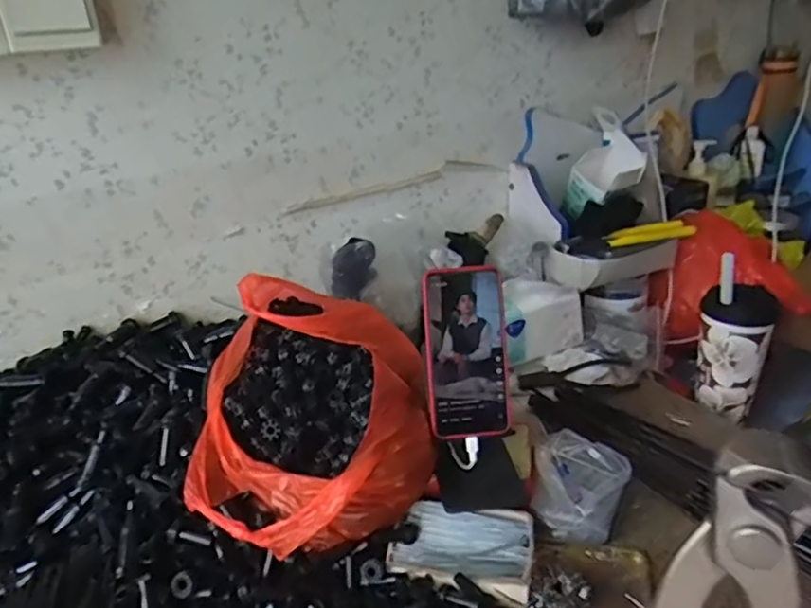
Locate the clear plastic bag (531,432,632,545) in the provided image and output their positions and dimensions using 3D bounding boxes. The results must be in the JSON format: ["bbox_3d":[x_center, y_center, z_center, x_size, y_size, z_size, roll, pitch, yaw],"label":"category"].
[{"bbox_3d":[0.177,0.184,0.622,0.093,0.042,0.117,7,28,22],"label":"clear plastic bag"}]

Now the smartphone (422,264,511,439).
[{"bbox_3d":[0.058,0.047,0.586,0.077,0.162,0.012,-4,3,2],"label":"smartphone"}]

